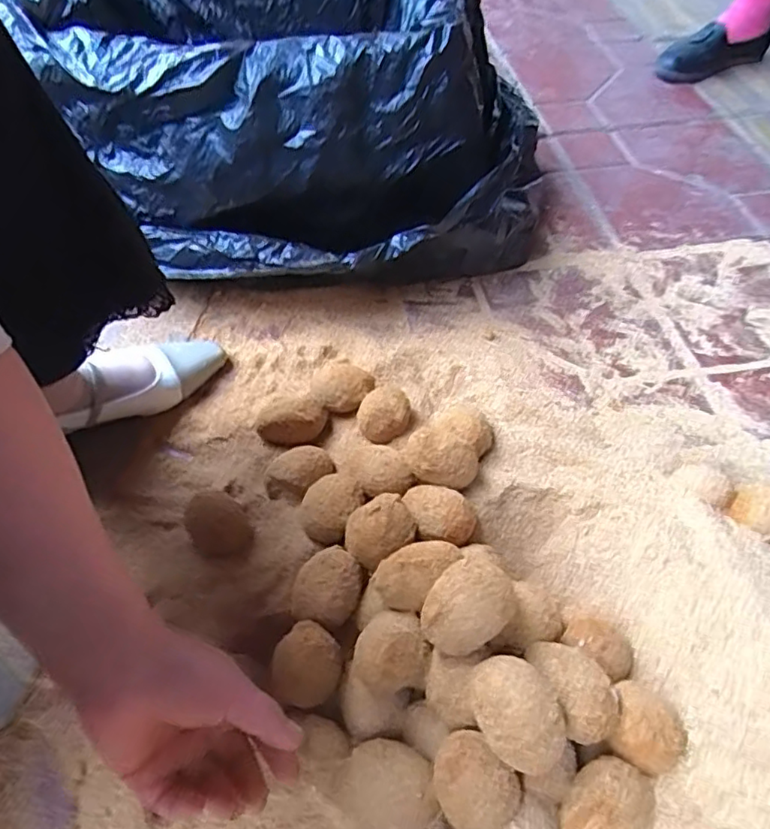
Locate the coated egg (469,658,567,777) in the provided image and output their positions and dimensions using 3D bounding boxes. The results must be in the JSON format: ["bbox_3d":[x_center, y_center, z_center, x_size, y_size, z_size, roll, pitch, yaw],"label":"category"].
[{"bbox_3d":[0.078,0.178,0.353,0.047,0.043,0.064,-14,56,-12],"label":"coated egg"}]

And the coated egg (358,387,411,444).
[{"bbox_3d":[0.001,0.007,0.563,0.049,0.049,0.049,1,54,-2],"label":"coated egg"}]

